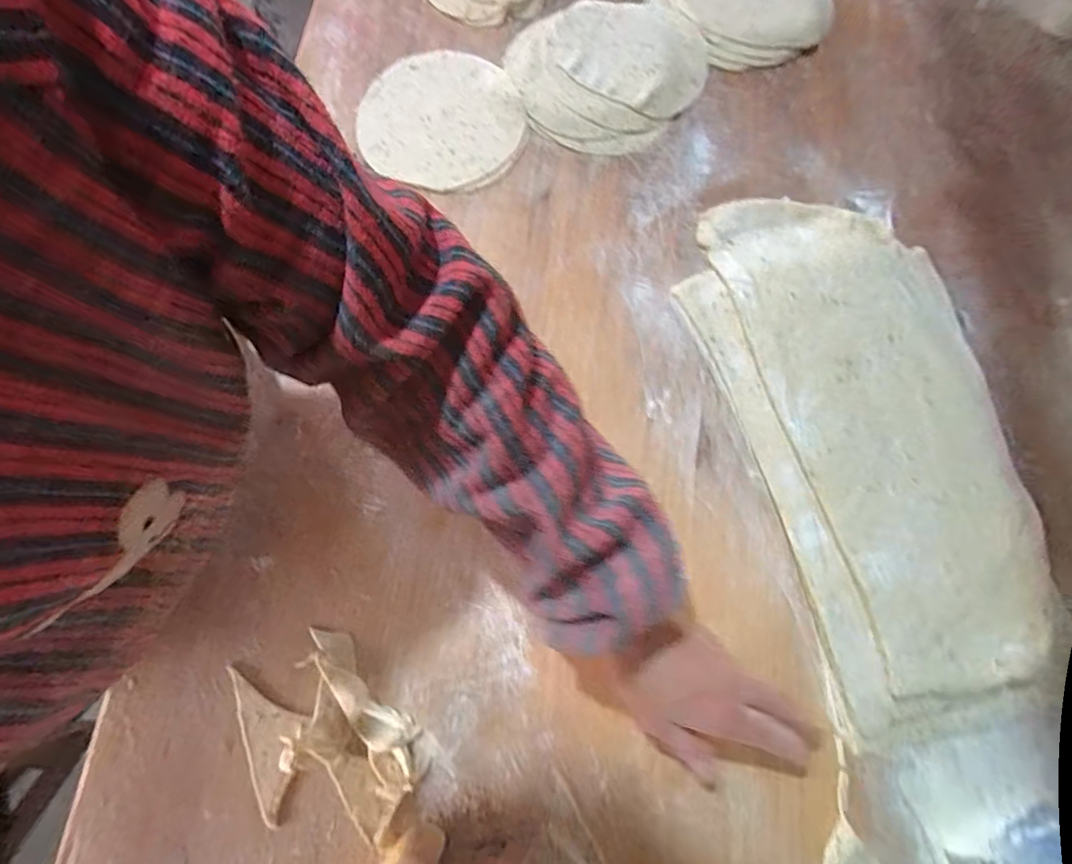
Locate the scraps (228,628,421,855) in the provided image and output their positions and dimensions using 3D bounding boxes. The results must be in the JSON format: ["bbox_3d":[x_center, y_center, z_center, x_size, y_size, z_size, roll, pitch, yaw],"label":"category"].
[{"bbox_3d":[-0.149,0.213,0.345,0.138,0.023,0.104,44,79,11],"label":"scraps"}]

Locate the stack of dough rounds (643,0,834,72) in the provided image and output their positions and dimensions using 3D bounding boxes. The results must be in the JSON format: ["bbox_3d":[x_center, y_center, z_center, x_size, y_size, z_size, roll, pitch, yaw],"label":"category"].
[{"bbox_3d":[0.219,-0.447,0.522,0.147,0.025,0.169,-34,77,-8],"label":"stack of dough rounds"}]

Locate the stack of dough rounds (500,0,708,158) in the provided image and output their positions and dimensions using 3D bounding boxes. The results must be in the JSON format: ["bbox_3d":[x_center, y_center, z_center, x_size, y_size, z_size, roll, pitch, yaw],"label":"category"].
[{"bbox_3d":[0.070,-0.358,0.498,0.185,0.019,0.168,-39,78,-9],"label":"stack of dough rounds"}]

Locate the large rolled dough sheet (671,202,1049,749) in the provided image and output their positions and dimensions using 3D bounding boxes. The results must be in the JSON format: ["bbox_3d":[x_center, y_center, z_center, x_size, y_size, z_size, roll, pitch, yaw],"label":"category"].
[{"bbox_3d":[0.259,-0.010,0.401,0.192,0.030,0.406,-16,75,-4],"label":"large rolled dough sheet"}]

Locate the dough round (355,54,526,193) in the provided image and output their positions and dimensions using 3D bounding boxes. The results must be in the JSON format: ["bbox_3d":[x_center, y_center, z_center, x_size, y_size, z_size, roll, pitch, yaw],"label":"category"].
[{"bbox_3d":[-0.089,-0.304,0.492,0.154,0.006,0.144,0,75,0],"label":"dough round"}]

